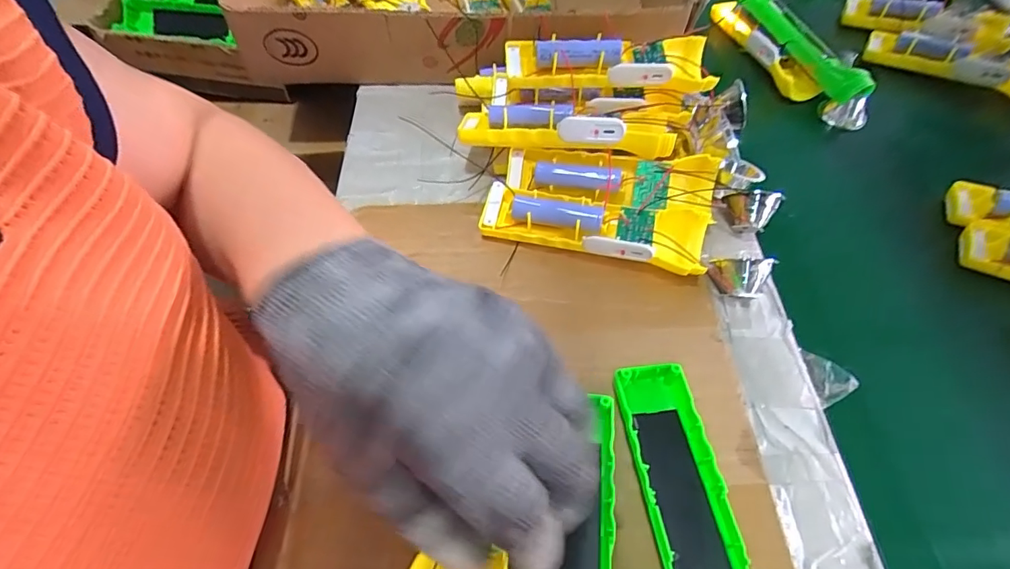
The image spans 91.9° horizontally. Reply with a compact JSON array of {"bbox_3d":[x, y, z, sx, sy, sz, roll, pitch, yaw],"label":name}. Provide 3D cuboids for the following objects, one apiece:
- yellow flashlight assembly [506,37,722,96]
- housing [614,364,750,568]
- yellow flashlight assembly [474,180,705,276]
[{"bbox_3d":[0.081,-0.172,0.386,0.157,0.037,0.044,1,56,0],"label":"yellow flashlight assembly"},{"bbox_3d":[0.095,0.122,0.261,0.049,0.025,0.160,-8,57,-6],"label":"housing"},{"bbox_3d":[0.063,-0.039,0.359,0.160,0.033,0.043,12,57,7],"label":"yellow flashlight assembly"}]

